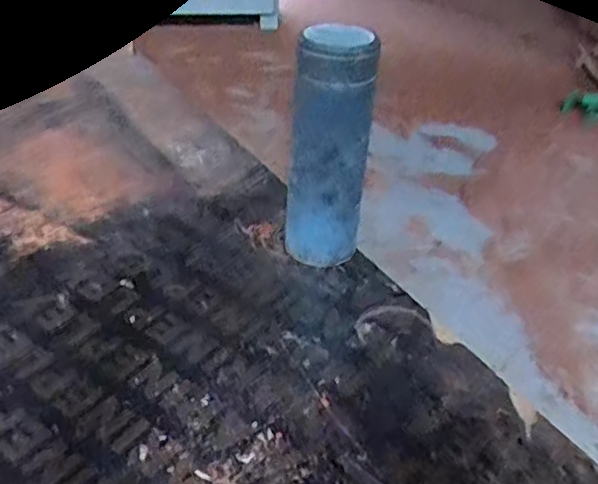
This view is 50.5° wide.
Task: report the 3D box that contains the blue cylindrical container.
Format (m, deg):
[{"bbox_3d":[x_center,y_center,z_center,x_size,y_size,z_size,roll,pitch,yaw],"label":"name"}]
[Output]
[{"bbox_3d":[0.028,-0.077,0.571,0.071,0.216,0.058,3,36,-1],"label":"blue cylindrical container"}]

